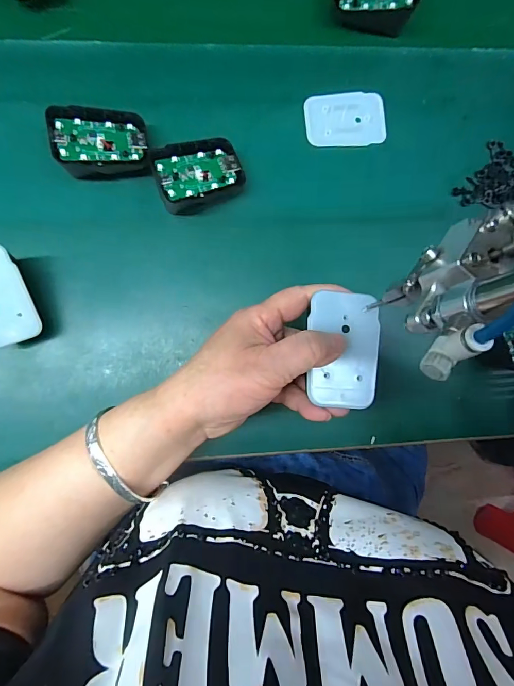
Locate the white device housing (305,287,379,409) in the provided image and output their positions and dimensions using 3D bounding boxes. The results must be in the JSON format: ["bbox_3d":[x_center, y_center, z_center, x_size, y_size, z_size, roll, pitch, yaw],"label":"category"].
[{"bbox_3d":[0.054,0.004,0.243,0.044,0.006,0.068,4,87,-7],"label":"white device housing"}]

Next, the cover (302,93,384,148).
[{"bbox_3d":[0.078,-0.196,0.351,0.071,0.004,0.046,-7,89,-5],"label":"cover"}]

